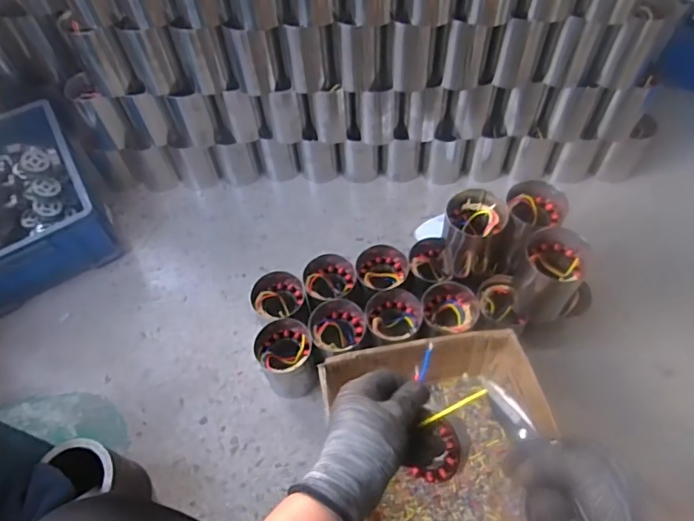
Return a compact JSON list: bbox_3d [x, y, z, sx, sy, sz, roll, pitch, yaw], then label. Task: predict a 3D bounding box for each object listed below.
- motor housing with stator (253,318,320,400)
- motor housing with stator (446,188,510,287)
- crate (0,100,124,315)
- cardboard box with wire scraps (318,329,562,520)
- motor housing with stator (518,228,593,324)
[{"bbox_3d":[-0.099,0.170,0.868,0.096,0.104,0.103,-11,57,-4],"label":"motor housing with stator"},{"bbox_3d":[0.211,-0.033,0.835,0.106,0.148,0.096,-7,57,-1],"label":"motor housing with stator"},{"bbox_3d":[-0.686,-0.113,1.050,0.309,0.171,0.396,-29,60,-14],"label":"crate"},{"bbox_3d":[0.139,0.274,0.755,0.305,0.135,0.303,-12,57,-4],"label":"cardboard box with wire scraps"},{"bbox_3d":[0.310,0.025,0.788,0.090,0.124,0.095,24,62,18],"label":"motor housing with stator"}]

